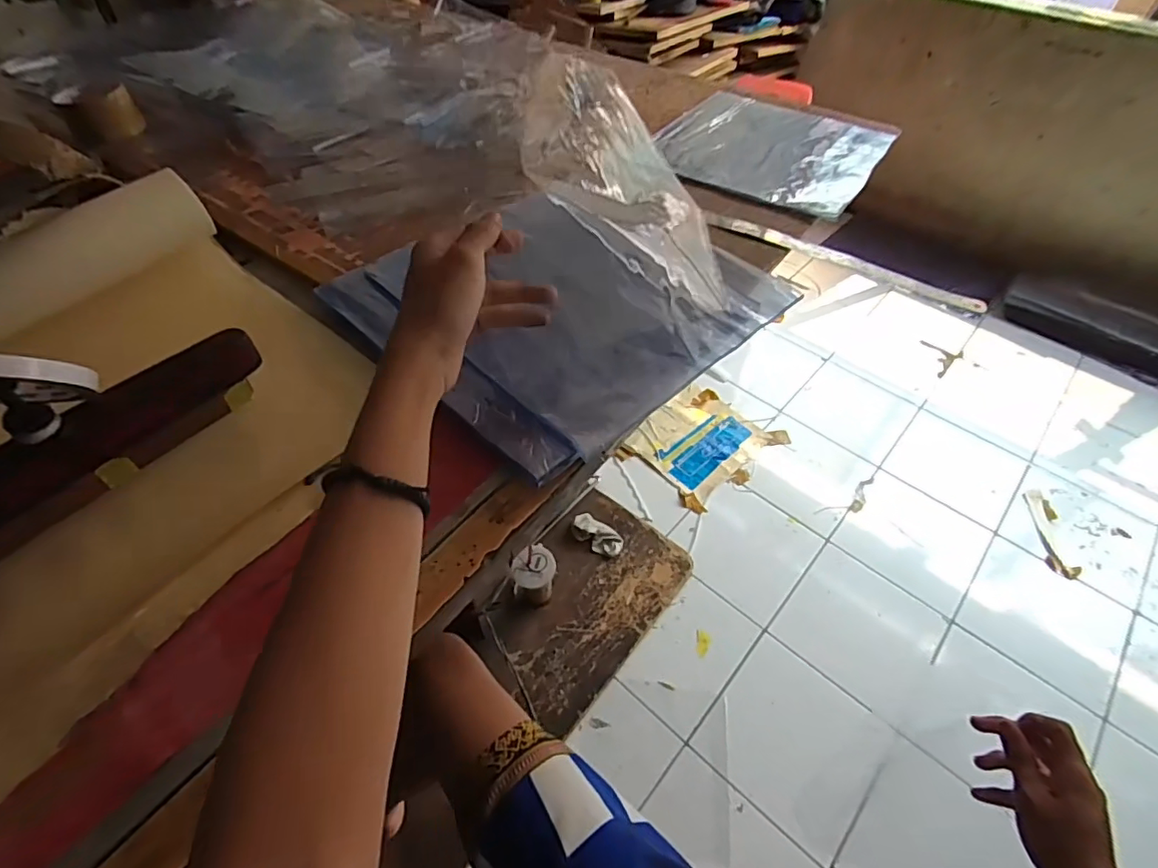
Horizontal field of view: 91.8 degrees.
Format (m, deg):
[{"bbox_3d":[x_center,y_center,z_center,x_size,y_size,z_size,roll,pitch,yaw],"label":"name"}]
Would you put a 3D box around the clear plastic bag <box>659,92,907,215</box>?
[{"bbox_3d":[0.261,-0.395,0.768,0.278,0.014,0.295,28,56,20],"label":"clear plastic bag"}]

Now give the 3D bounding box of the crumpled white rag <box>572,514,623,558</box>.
[{"bbox_3d":[0.044,0.240,1.334,0.130,0.031,0.069,31,58,21],"label":"crumpled white rag"}]

